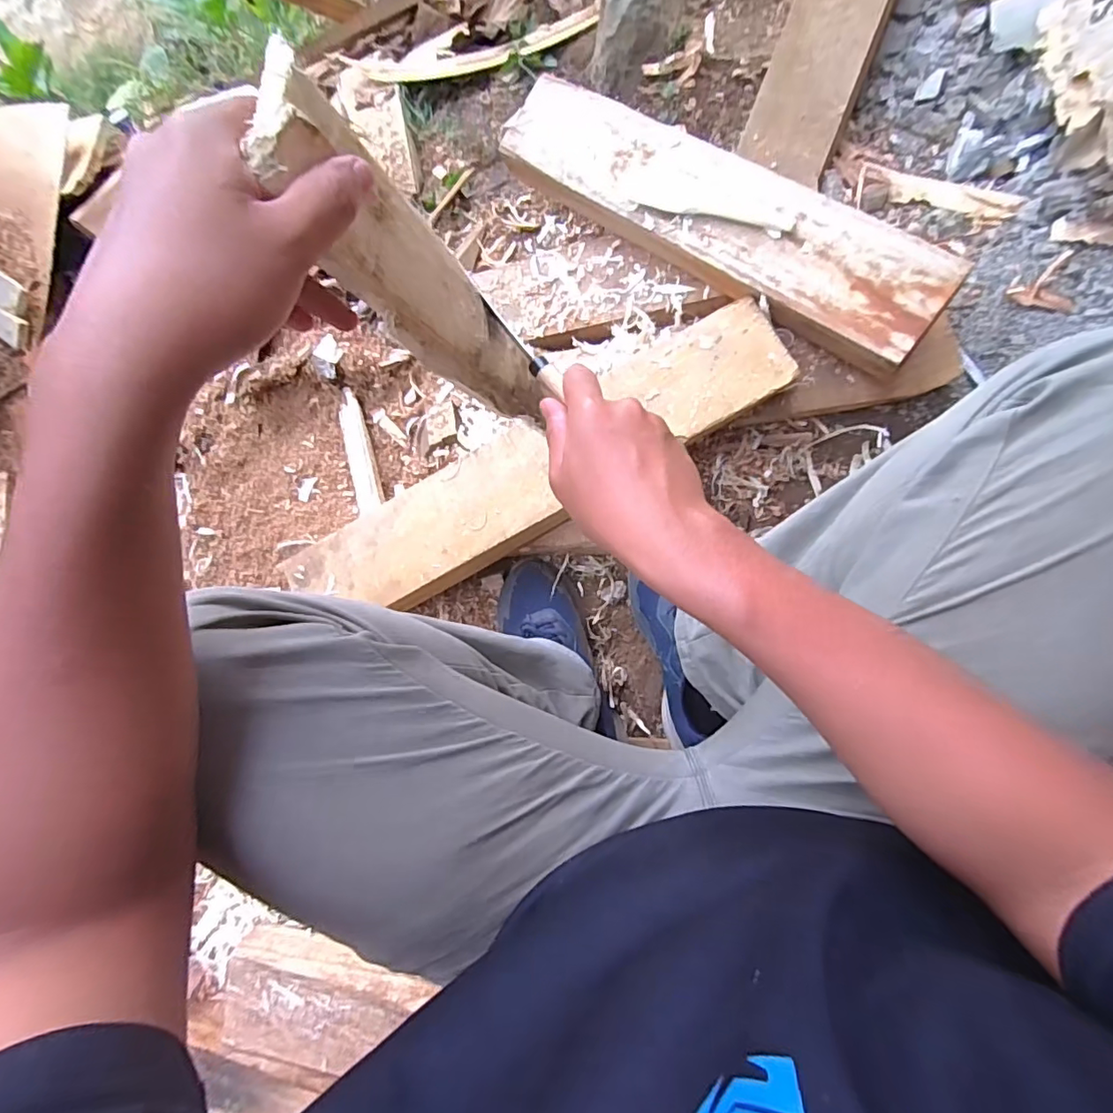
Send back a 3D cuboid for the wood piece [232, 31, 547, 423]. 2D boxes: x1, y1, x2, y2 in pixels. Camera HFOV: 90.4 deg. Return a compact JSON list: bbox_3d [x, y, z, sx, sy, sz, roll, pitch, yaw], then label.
[{"bbox_3d":[-0.068,-0.158,0.355,0.014,0.295,0.072,10,86,19],"label":"wood piece"}]

